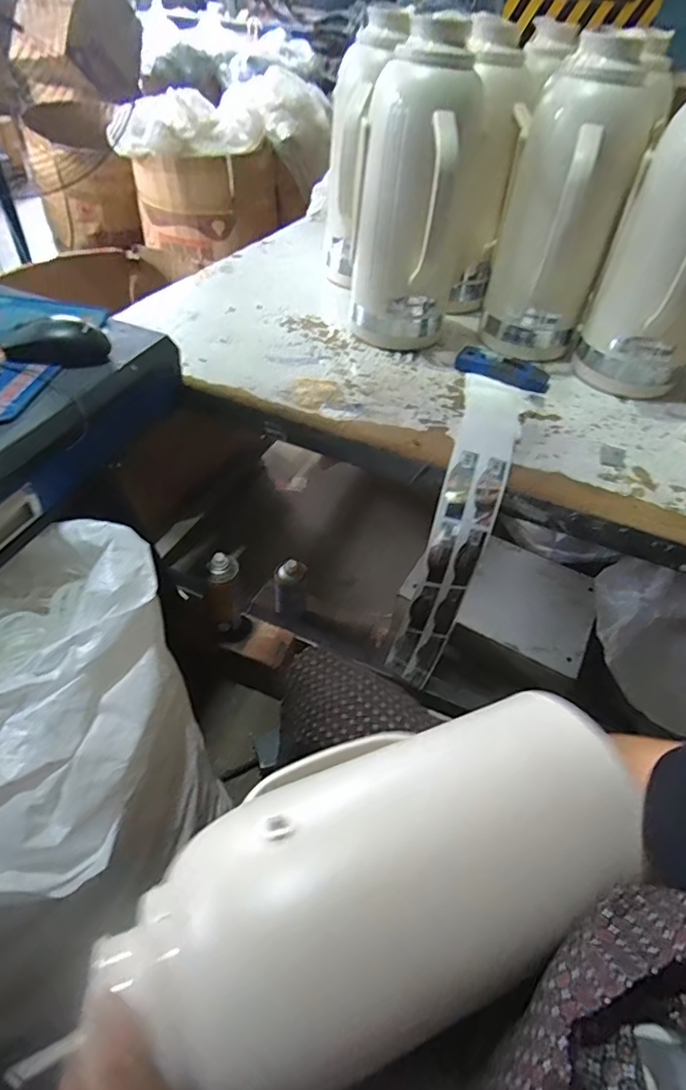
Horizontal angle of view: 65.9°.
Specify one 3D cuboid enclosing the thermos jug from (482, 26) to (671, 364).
[{"bbox_3d":[0.314,-0.476,0.777,0.168,0.371,0.140,18,48,11],"label":"thermos jug"}]

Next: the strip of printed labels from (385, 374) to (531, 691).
[{"bbox_3d":[0.155,-0.008,0.744,0.080,0.465,0.170,17,10,10],"label":"strip of printed labels"}]

